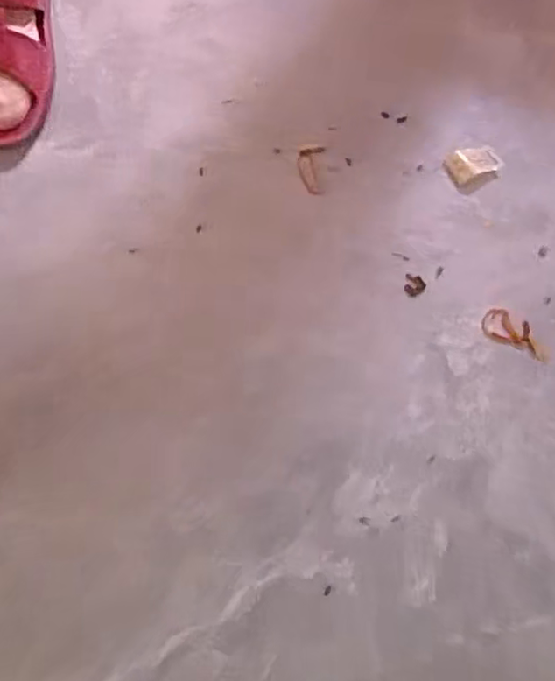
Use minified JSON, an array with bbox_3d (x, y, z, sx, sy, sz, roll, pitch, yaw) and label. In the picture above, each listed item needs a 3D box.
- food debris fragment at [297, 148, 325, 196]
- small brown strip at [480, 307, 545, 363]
[{"bbox_3d":[0.026,-0.135,0.477,0.021,0.004,0.042,2,73,0],"label":"food debris fragment"},{"bbox_3d":[0.172,-0.005,0.435,0.051,0.006,0.024,28,75,8],"label":"small brown strip"}]

